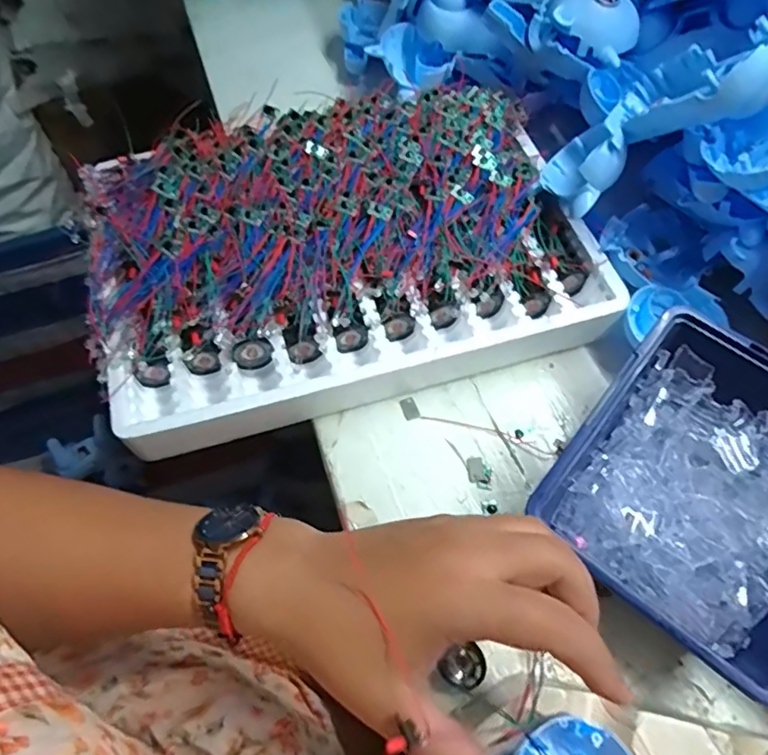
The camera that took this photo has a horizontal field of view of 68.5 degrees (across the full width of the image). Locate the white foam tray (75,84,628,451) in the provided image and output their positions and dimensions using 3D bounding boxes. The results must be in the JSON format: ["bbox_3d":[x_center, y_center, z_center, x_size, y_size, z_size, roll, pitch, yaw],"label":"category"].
[{"bbox_3d":[-0.031,-0.096,0.410,0.342,0.043,0.232,-14,68,-7],"label":"white foam tray"}]

